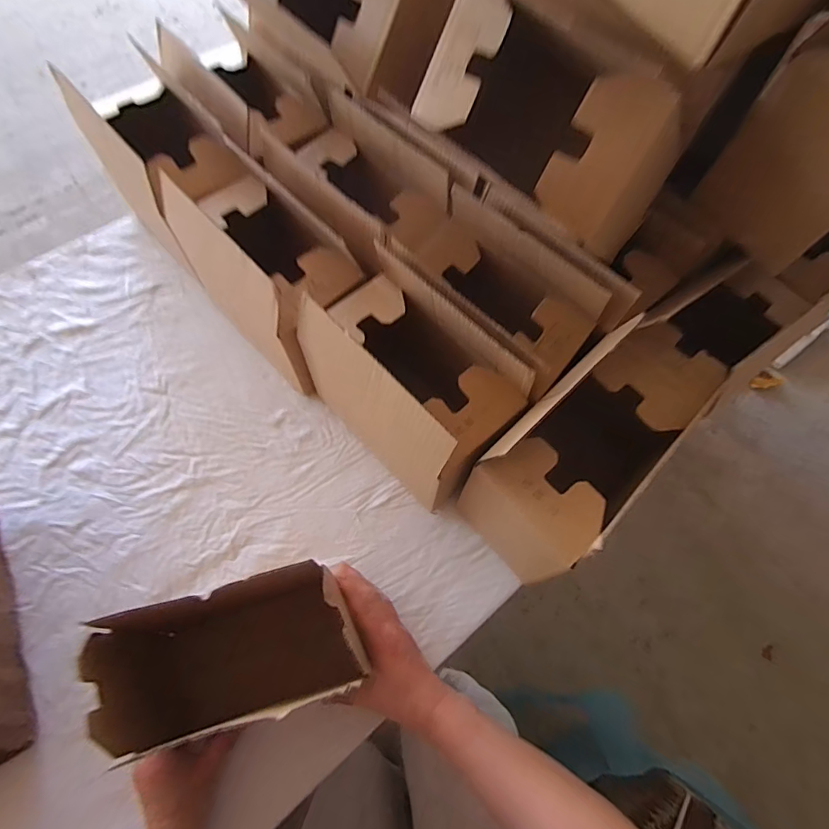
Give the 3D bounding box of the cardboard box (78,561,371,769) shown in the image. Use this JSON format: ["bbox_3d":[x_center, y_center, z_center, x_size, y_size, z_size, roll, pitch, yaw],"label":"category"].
[{"bbox_3d":[-0.158,0.217,0.438,0.201,0.143,0.091,-15,67,-9],"label":"cardboard box"}]

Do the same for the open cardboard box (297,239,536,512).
[{"bbox_3d":[-0.005,-0.028,0.556,0.131,0.220,0.241,-40,74,-17],"label":"open cardboard box"}]

